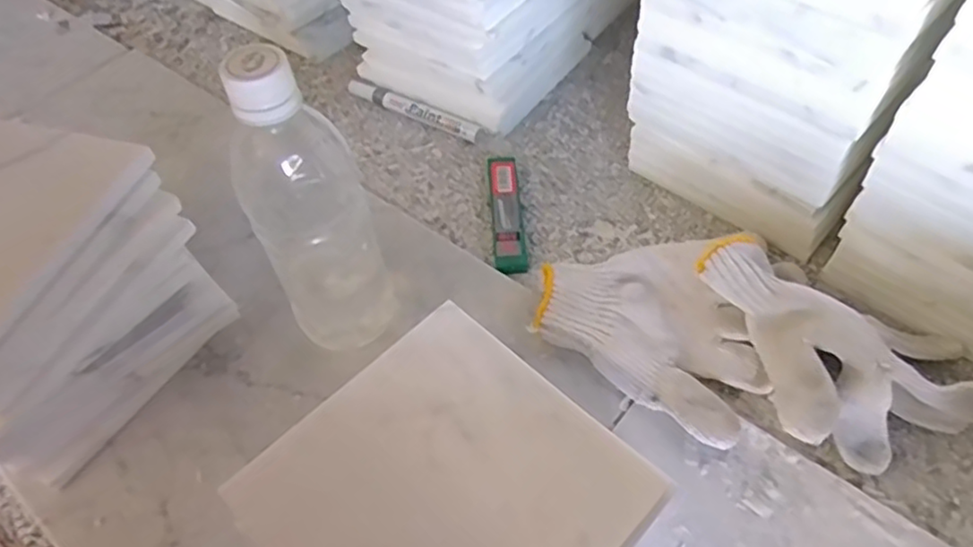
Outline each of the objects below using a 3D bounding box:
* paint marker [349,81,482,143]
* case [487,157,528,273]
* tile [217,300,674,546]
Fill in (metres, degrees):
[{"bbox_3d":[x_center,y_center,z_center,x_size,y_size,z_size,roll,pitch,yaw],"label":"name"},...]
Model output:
[{"bbox_3d":[-0.068,-0.146,0.594,0.145,0.018,0.013,26,58,23],"label":"paint marker"},{"bbox_3d":[0.015,-0.046,0.511,0.022,0.012,0.113,-4,51,1],"label":"case"},{"bbox_3d":[-0.021,0.101,0.310,0.151,0.006,0.152,-38,58,-24],"label":"tile"}]

